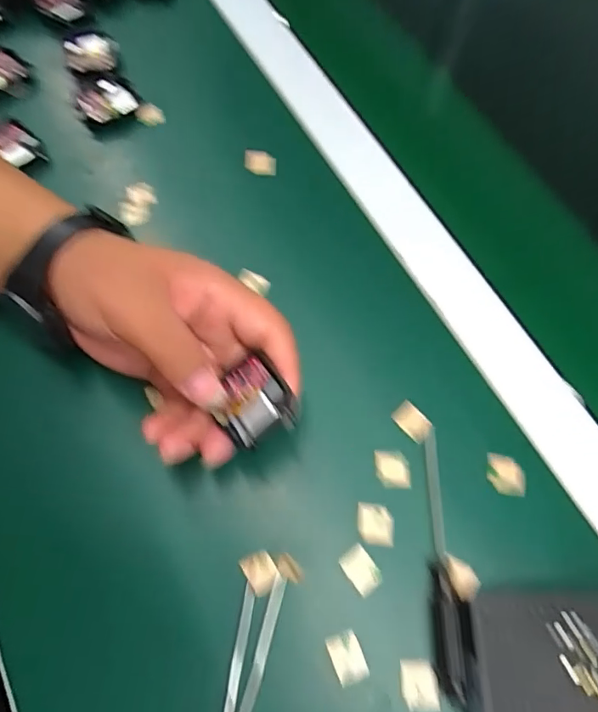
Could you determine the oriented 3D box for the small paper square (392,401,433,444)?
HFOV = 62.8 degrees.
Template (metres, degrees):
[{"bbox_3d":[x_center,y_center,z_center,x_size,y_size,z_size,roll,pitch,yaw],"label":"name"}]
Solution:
[{"bbox_3d":[0.067,0.038,0.287,0.016,0.004,0.024,-37,73,-16],"label":"small paper square"}]

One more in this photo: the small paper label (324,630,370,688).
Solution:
[{"bbox_3d":[0.024,0.149,0.242,0.016,0.004,0.022,-20,69,-10],"label":"small paper label"}]

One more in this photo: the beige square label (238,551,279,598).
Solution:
[{"bbox_3d":[-0.020,0.111,0.252,0.016,0.004,0.021,-30,71,-14],"label":"beige square label"}]

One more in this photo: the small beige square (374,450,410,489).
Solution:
[{"bbox_3d":[0.053,0.064,0.276,0.019,0.004,0.020,1,67,-2],"label":"small beige square"}]

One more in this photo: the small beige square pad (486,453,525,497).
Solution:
[{"bbox_3d":[0.117,0.067,0.277,0.021,0.005,0.021,8,73,3],"label":"small beige square pad"}]

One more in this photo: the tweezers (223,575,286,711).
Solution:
[{"bbox_3d":[-0.033,0.173,0.233,0.019,0.016,0.129,15,67,4],"label":"tweezers"}]

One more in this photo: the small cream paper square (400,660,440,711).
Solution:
[{"bbox_3d":[0.058,0.160,0.237,0.017,0.004,0.021,1,67,-2],"label":"small cream paper square"}]

